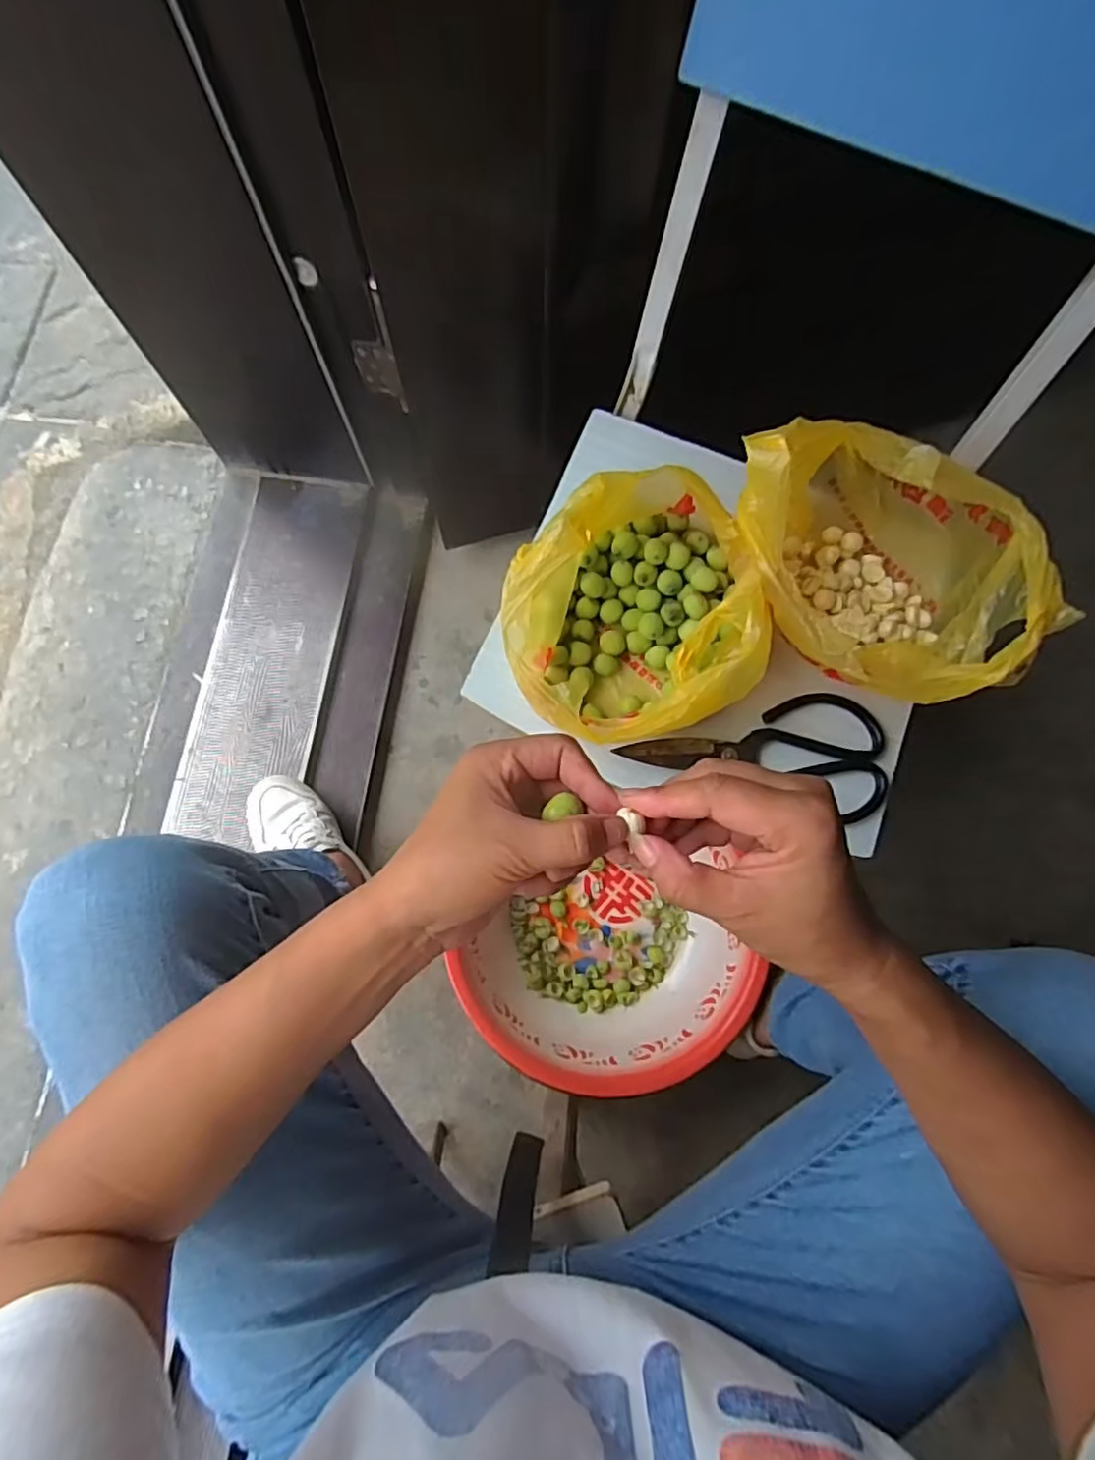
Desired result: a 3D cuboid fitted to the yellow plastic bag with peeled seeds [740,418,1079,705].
[{"bbox_3d":[0.234,-0.111,0.461,0.156,0.153,0.202,-30,79,-7],"label":"yellow plastic bag with peeled seeds"}]

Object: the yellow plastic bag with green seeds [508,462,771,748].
[{"bbox_3d":[0.064,-0.080,0.461,0.183,0.137,0.161,-28,79,-7],"label":"yellow plastic bag with green seeds"}]

